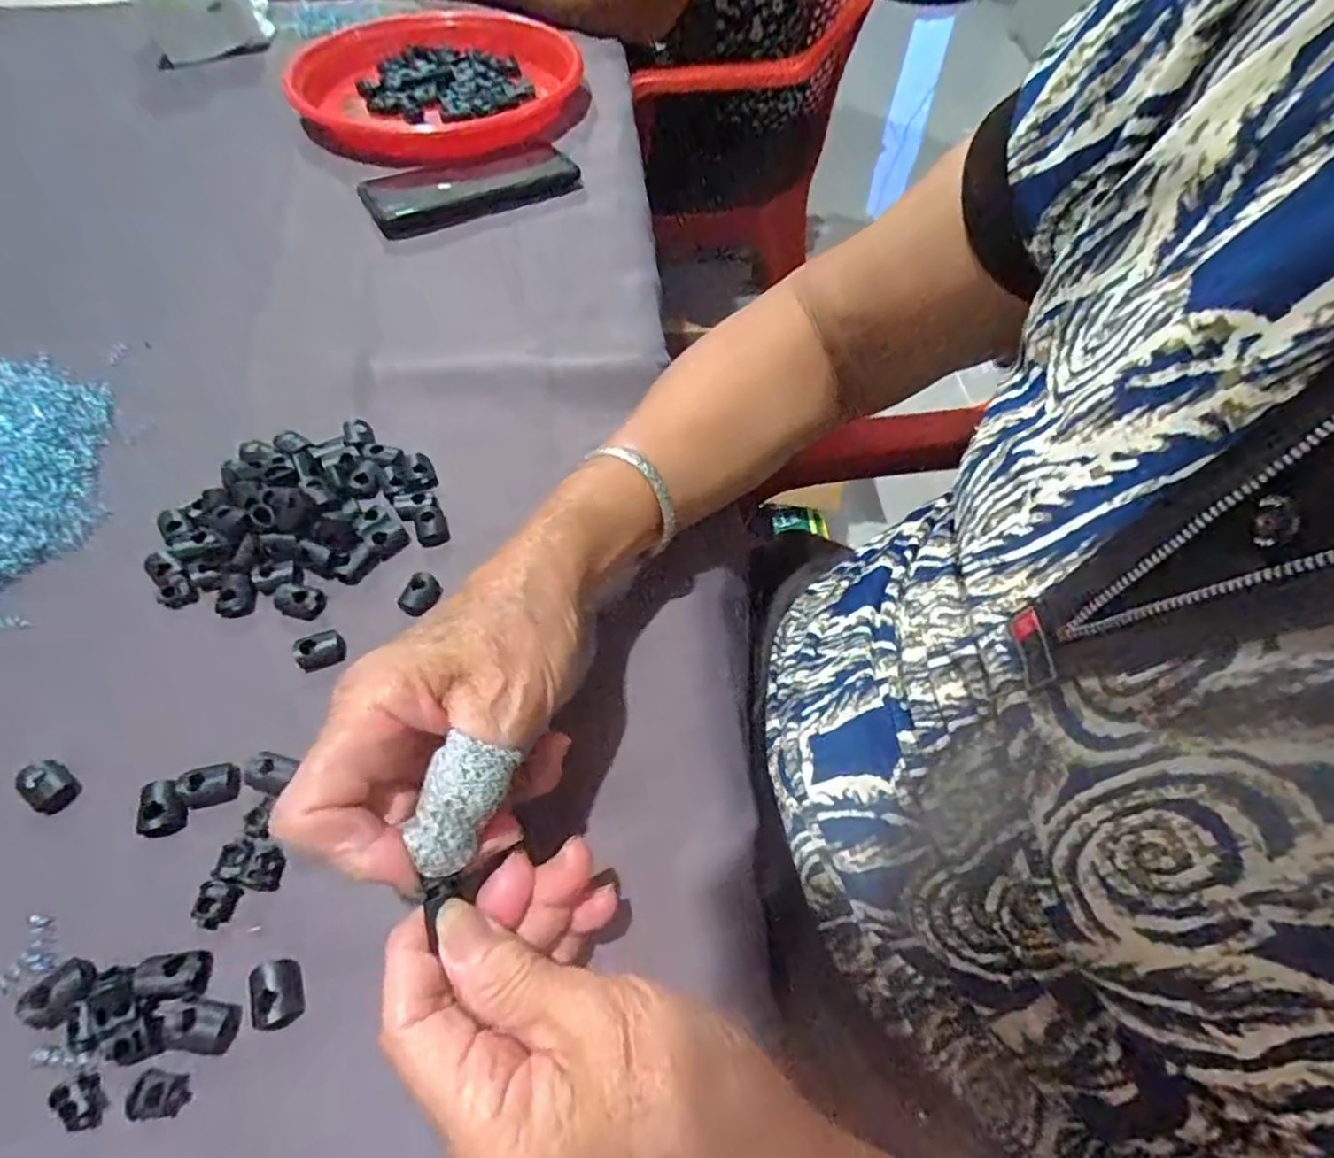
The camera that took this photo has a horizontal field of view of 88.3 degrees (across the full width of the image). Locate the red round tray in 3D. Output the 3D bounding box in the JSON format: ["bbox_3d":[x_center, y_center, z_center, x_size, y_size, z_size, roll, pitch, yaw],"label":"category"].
[{"bbox_3d":[-0.198,-0.440,0.606,0.240,0.026,0.249,0,56,0],"label":"red round tray"}]

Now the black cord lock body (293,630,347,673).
[{"bbox_3d":[-0.160,0.033,0.318,0.022,0.010,0.015,-29,61,-18],"label":"black cord lock body"}]

